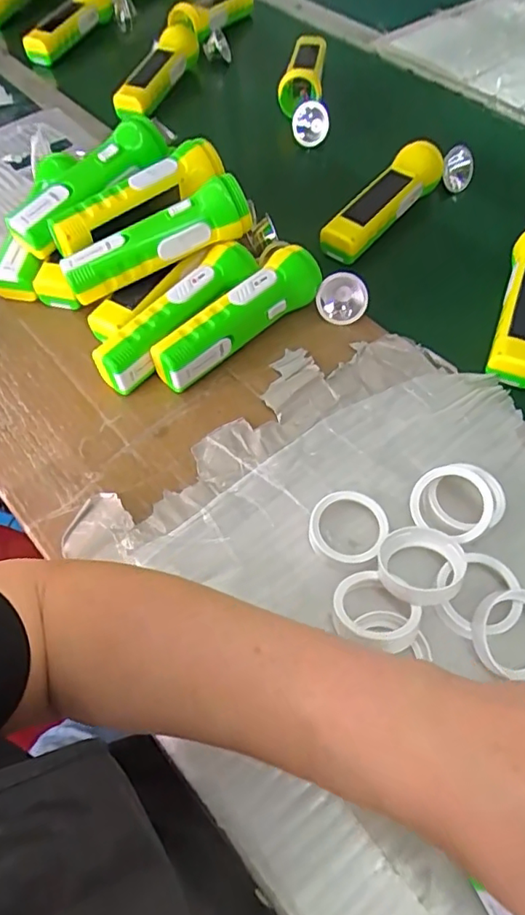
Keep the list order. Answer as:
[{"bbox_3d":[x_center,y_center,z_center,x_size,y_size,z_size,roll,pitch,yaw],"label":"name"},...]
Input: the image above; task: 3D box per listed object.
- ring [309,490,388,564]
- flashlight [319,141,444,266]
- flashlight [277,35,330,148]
[{"bbox_3d":[0.058,0.045,0.372,0.049,0.015,0.049,0,58,0],"label":"ring"},{"bbox_3d":[0.111,-0.237,0.513,0.137,0.041,0.036,-44,66,-5],"label":"flashlight"},{"bbox_3d":[0.045,-0.397,0.600,0.056,0.042,0.122,0,81,0],"label":"flashlight"}]

